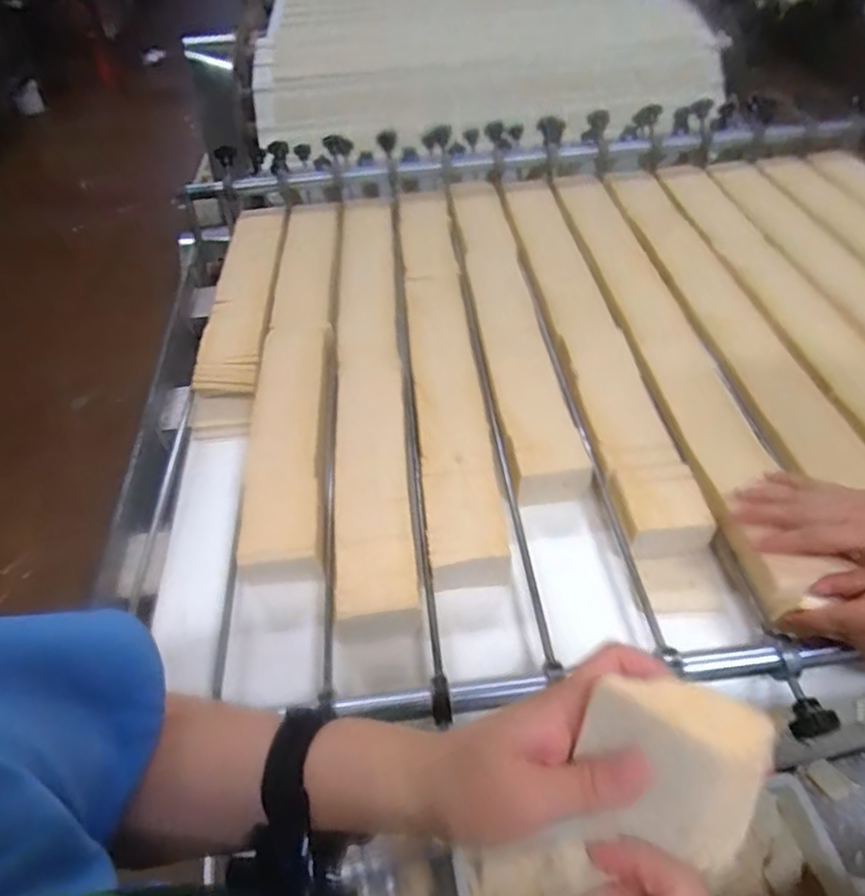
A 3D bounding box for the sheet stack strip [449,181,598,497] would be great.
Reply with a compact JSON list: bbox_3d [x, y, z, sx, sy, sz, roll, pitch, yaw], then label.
[{"bbox_3d":[0.096,-0.186,0.819,0.083,0.048,0.611,-7,50,-2],"label":"sheet stack strip"}]

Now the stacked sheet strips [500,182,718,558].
[{"bbox_3d":[0.188,-0.165,0.797,0.091,0.036,0.676,-8,50,-2],"label":"stacked sheet strips"}]

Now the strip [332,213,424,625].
[{"bbox_3d":[-0.080,-0.117,0.771,0.079,0.047,0.713,-6,50,-1],"label":"strip"}]

